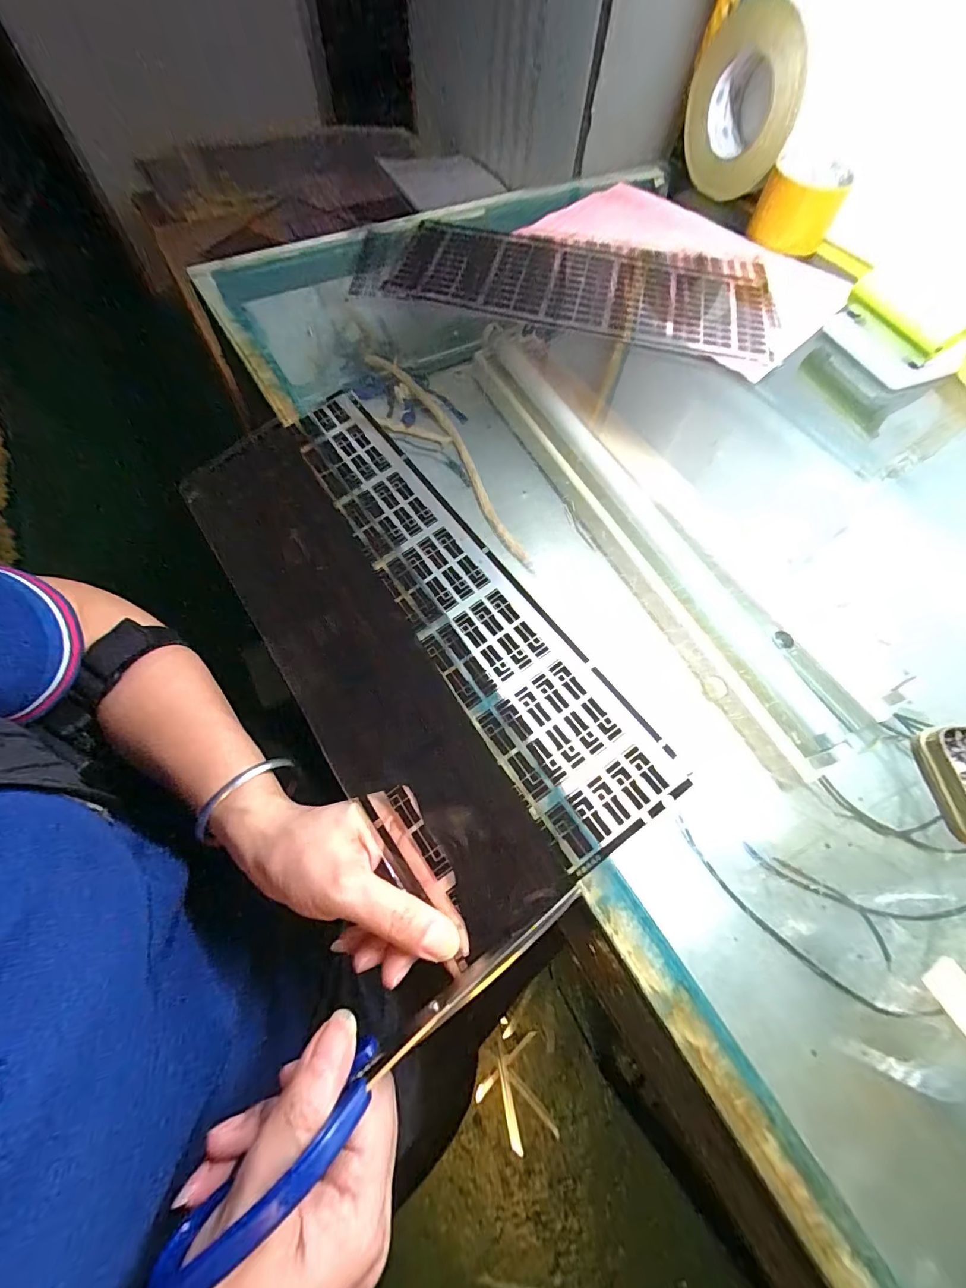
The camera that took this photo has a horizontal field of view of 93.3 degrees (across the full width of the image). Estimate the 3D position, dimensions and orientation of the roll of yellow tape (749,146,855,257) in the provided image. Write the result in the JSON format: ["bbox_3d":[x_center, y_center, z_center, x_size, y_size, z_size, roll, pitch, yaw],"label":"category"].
[{"bbox_3d":[0.335,-0.467,0.482,0.080,0.054,0.072,24,64,9],"label":"roll of yellow tape"}]

